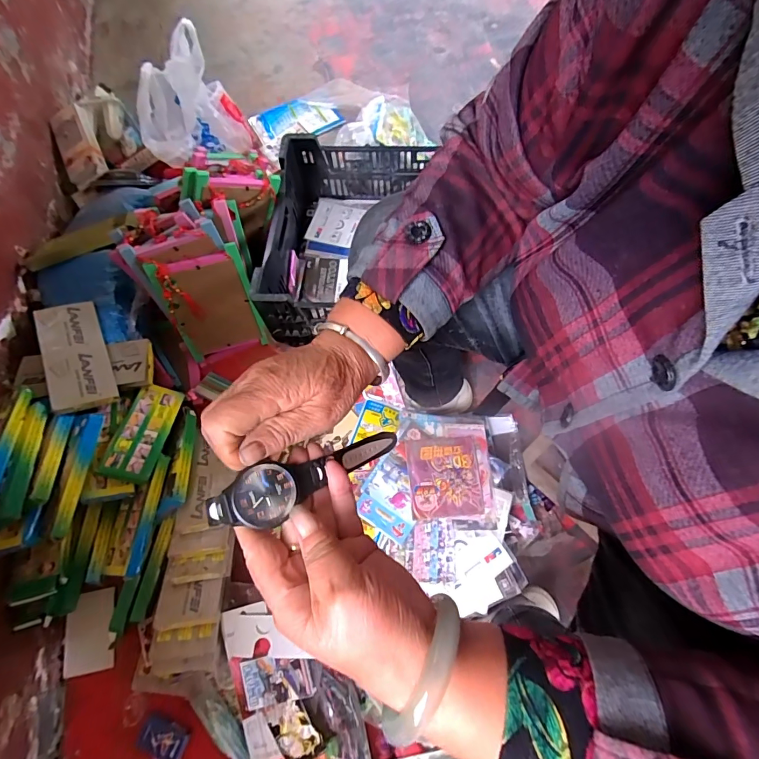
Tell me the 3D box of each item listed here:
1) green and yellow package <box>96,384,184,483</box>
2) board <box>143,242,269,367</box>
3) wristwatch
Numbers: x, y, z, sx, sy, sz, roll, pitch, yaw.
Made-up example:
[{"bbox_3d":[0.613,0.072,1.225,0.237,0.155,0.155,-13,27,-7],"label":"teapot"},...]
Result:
[{"bbox_3d":[-0.397,0.085,0.690,0.080,0.026,0.177,22,42,-21],"label":"green and yellow package"},{"bbox_3d":[-0.309,-0.127,0.775,0.150,0.222,0.028,-17,50,-11],"label":"board"},{"bbox_3d":[-0.037,0.062,0.282,0.150,0.032,0.032,-12,61,-47],"label":"wristwatch"}]

